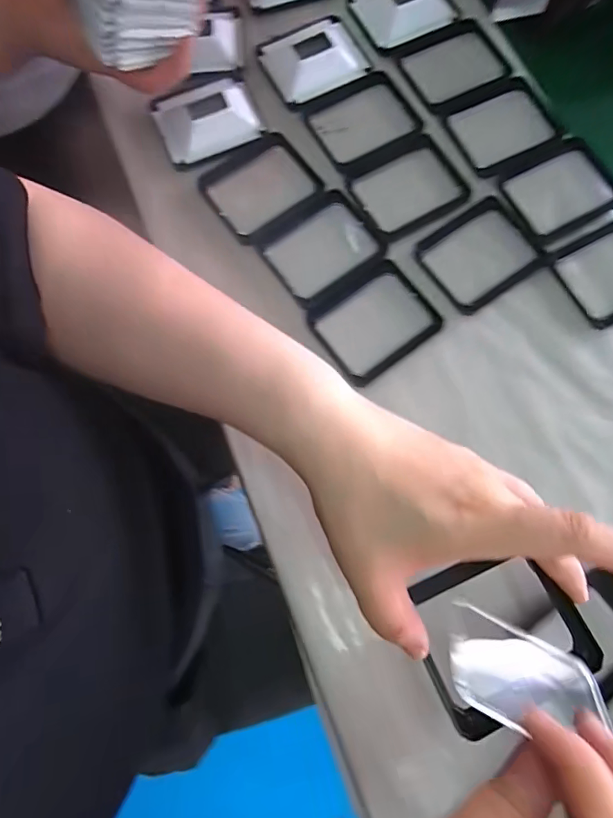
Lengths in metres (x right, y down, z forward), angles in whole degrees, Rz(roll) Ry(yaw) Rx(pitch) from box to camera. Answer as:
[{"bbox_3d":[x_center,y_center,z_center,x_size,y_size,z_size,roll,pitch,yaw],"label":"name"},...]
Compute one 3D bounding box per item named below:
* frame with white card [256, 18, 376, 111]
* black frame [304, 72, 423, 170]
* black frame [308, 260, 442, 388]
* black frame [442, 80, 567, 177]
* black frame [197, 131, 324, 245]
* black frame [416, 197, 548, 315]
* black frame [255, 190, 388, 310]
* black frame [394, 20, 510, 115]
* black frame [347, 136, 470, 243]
[{"bbox_3d":[0.005,-0.290,0.375,0.081,0.013,0.073,-27,77,-8],"label":"frame with white card"},{"bbox_3d":[0.046,-0.233,0.367,0.080,0.005,0.065,-28,77,-9],"label":"black frame"},{"bbox_3d":[0.047,-0.062,0.327,0.083,0.005,0.066,-36,79,-10],"label":"black frame"},{"bbox_3d":[0.155,-0.229,0.367,0.080,0.006,0.073,-25,77,-8],"label":"black frame"},{"bbox_3d":[-0.036,-0.172,0.355,0.080,0.005,0.072,-37,79,-10],"label":"black frame"},{"bbox_3d":[0.129,-0.114,0.339,0.083,0.005,0.068,-34,78,-10],"label":"black frame"},{"bbox_3d":[0.013,-0.121,0.342,0.083,0.007,0.068,-34,78,-10],"label":"black frame"},{"bbox_3d":[0.120,-0.288,0.381,0.080,0.007,0.071,-26,77,-8],"label":"black frame"},{"bbox_3d":[0.079,-0.170,0.356,0.083,0.007,0.069,-31,78,-9],"label":"black frame"}]

